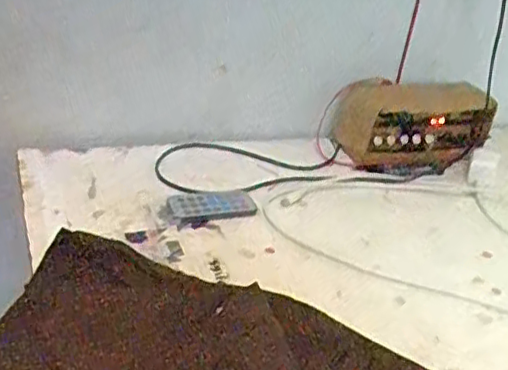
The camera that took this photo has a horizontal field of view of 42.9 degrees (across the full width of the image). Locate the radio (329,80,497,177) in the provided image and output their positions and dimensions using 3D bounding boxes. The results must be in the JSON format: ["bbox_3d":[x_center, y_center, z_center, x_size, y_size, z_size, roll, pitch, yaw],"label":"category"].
[{"bbox_3d":[0.194,-0.074,0.783,0.191,0.078,0.102,1,31,-12],"label":"radio"}]

